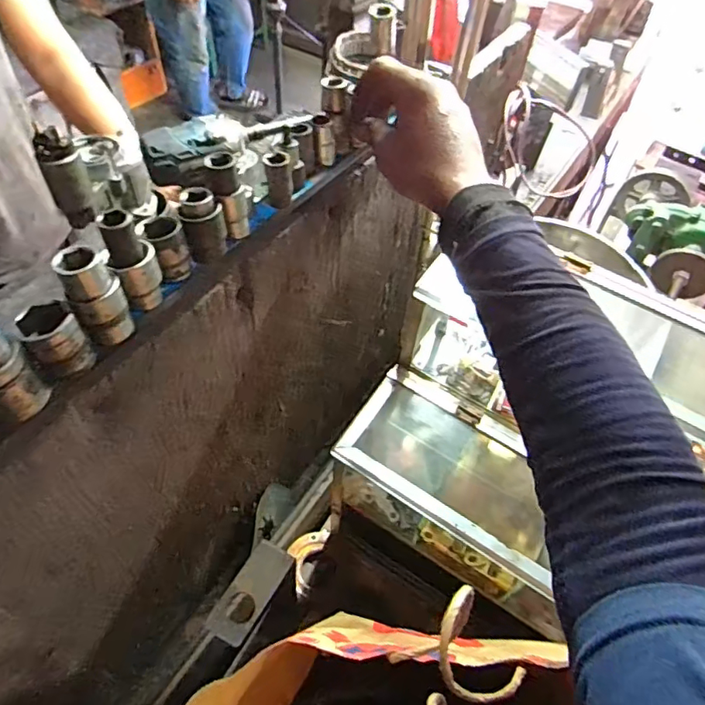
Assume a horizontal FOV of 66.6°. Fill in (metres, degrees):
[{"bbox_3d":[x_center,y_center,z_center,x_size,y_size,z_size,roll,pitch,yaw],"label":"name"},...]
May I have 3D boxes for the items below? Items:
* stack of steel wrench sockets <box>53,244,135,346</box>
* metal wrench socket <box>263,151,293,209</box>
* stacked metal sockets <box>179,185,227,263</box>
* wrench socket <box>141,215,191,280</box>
[{"bbox_3d":[-0.153,-0.033,0.321,0.028,0.059,0.030,-29,61,-24],"label":"stack of steel wrench sockets"},{"bbox_3d":[-0.056,-0.131,0.410,0.019,0.038,0.019,-3,54,-7],"label":"metal wrench socket"},{"bbox_3d":[-0.102,-0.087,0.371,0.027,0.047,0.028,-12,55,-13],"label":"stacked metal sockets"},{"bbox_3d":[-0.124,-0.070,0.361,0.025,0.035,0.033,-20,58,-19],"label":"wrench socket"}]

